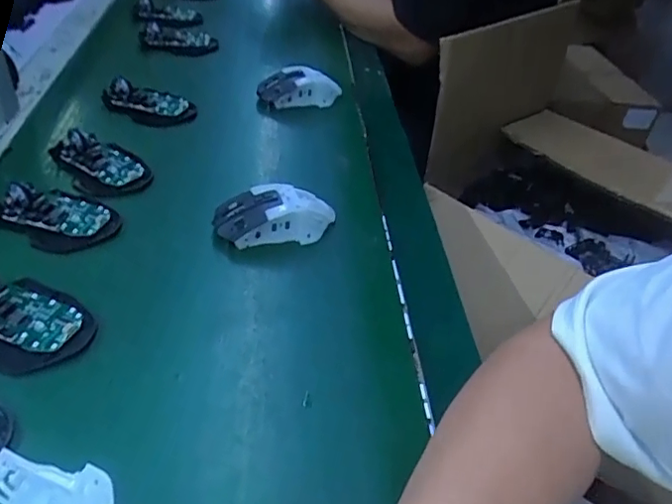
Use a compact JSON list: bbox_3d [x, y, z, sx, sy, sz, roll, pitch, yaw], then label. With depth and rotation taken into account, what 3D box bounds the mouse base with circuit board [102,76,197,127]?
[{"bbox_3d":[-0.235,-0.192,0.695,0.112,0.028,0.056,16,42,9],"label":"mouse base with circuit board"}]

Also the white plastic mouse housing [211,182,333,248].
[{"bbox_3d":[-0.057,-0.038,0.533,0.117,0.038,0.060,-7,42,-16],"label":"white plastic mouse housing"}]

